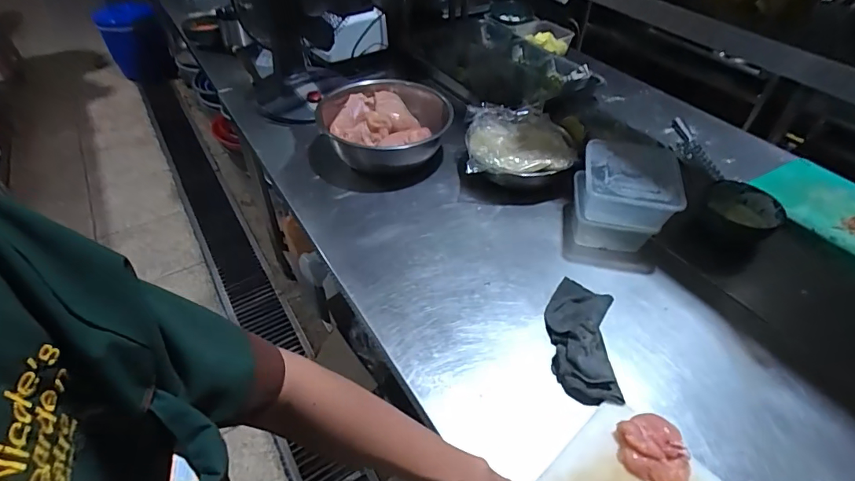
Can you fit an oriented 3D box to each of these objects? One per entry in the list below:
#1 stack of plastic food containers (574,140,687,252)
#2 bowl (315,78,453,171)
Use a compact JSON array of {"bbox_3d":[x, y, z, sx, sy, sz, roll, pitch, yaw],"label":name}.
[{"bbox_3d":[0.394,-0.084,0.909,0.173,0.156,0.187,9,46,8],"label":"stack of plastic food containers"},{"bbox_3d":[-0.095,-0.282,1.127,0.308,0.116,0.321,0,46,0],"label":"bowl"}]

